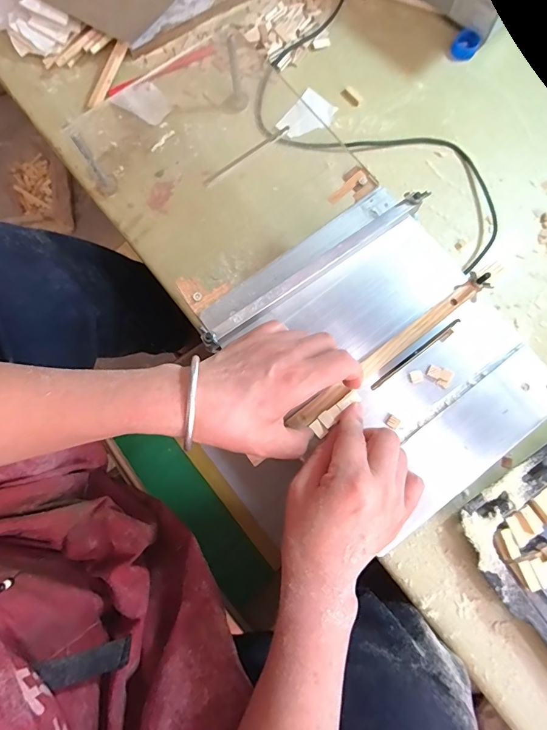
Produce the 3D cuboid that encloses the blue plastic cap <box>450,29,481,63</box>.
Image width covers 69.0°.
[{"bbox_3d":[0.254,-0.422,0.526,0.032,0.013,0.037,28,81,5],"label":"blue plastic cap"}]

